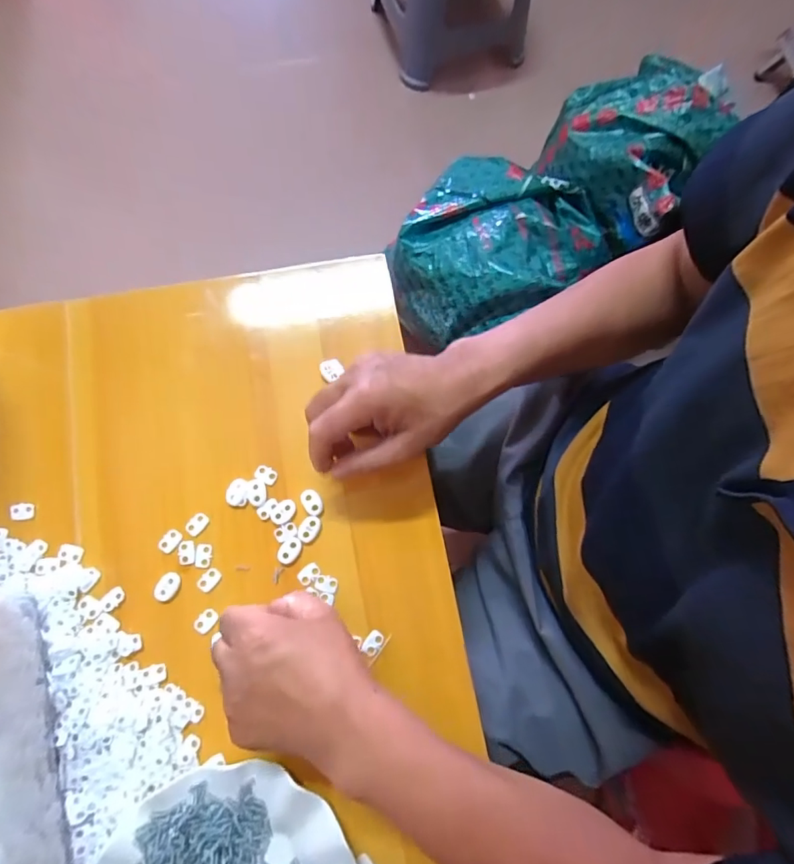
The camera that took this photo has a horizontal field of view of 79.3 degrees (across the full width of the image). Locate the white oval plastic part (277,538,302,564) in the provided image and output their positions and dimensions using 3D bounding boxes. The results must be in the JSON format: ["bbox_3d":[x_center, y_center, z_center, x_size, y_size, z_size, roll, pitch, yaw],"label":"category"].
[{"bbox_3d":[-0.089,0.097,0.392,0.015,0.004,0.023,38,79,7],"label":"white oval plastic part"}]

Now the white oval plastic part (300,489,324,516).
[{"bbox_3d":[-0.072,0.059,0.403,0.015,0.004,0.023,-37,80,-9],"label":"white oval plastic part"}]

